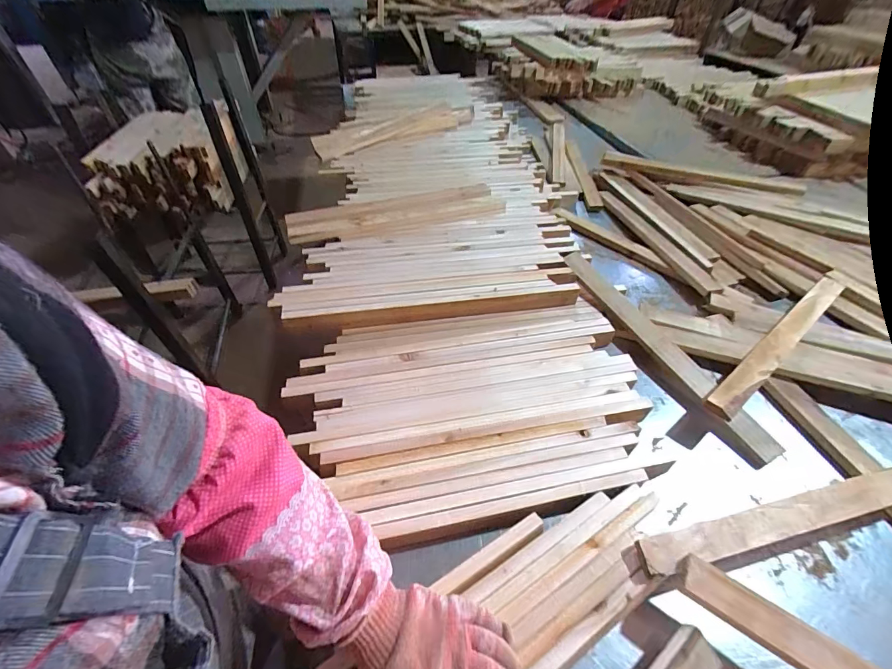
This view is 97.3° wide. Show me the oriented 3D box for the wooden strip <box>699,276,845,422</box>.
[{"bbox_3d":[0.585,0.003,0.677,0.509,0.019,0.040,-30,54,-25],"label":"wooden strip"}]

